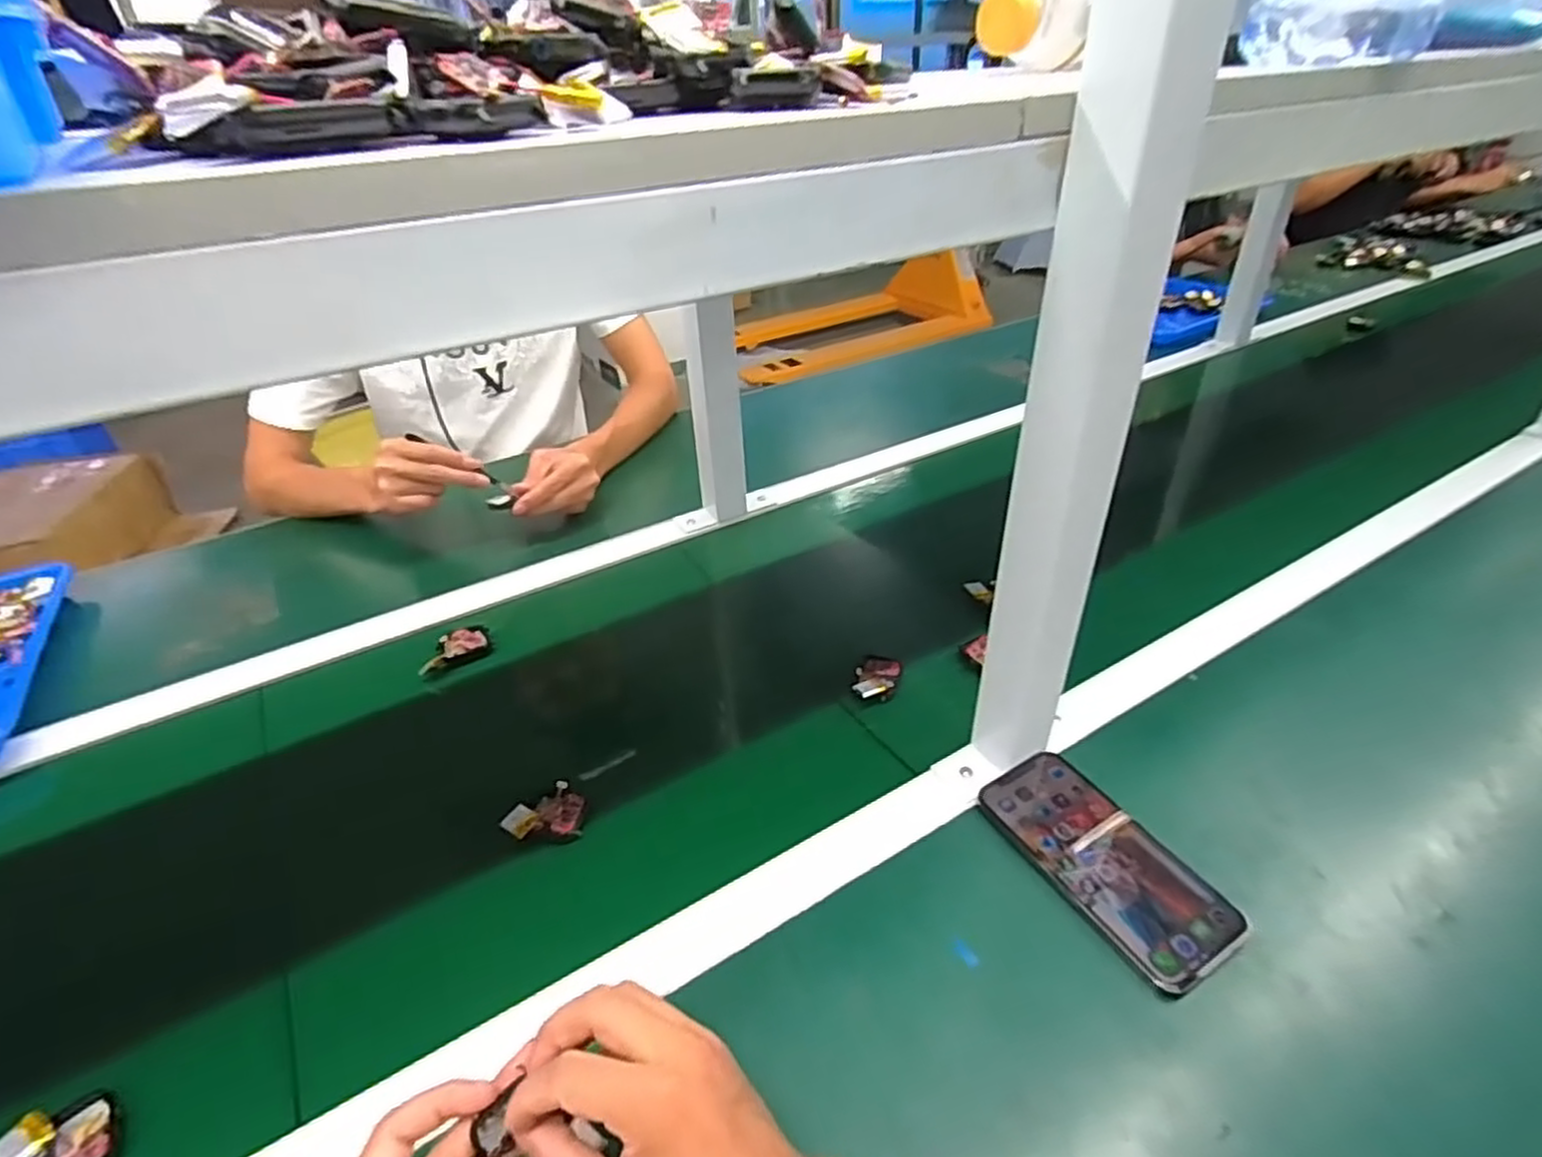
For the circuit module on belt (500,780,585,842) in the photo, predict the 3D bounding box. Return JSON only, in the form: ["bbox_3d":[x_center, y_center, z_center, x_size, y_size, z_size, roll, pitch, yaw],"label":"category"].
[{"bbox_3d":[-0.160,0.167,0.525,0.053,0.017,0.037,-8,36,-7],"label":"circuit module on belt"}]

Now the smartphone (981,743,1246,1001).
[{"bbox_3d":[0.214,0.180,0.479,0.076,0.011,0.160,-21,39,-23],"label":"smartphone"}]

